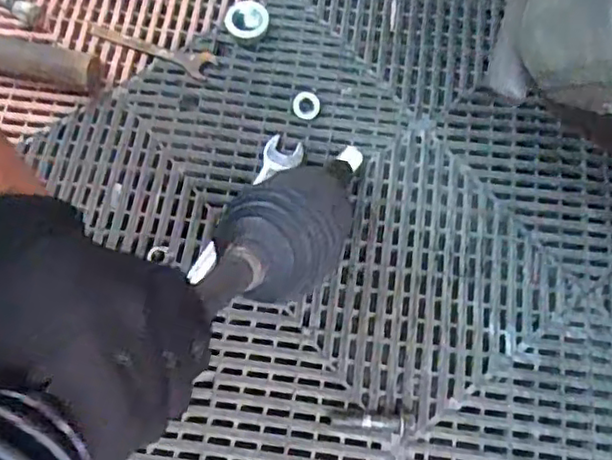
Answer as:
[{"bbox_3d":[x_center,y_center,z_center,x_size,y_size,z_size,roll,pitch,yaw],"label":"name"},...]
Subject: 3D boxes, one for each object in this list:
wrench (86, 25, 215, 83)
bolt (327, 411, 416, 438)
[{"bbox_3d":[-0.147,-0.172,0.615,0.128,0.008,0.029,22,69,10],"label":"wrench"},{"bbox_3d":[0.048,0.143,0.482,0.063,0.015,0.014,4,67,3],"label":"bolt"}]

